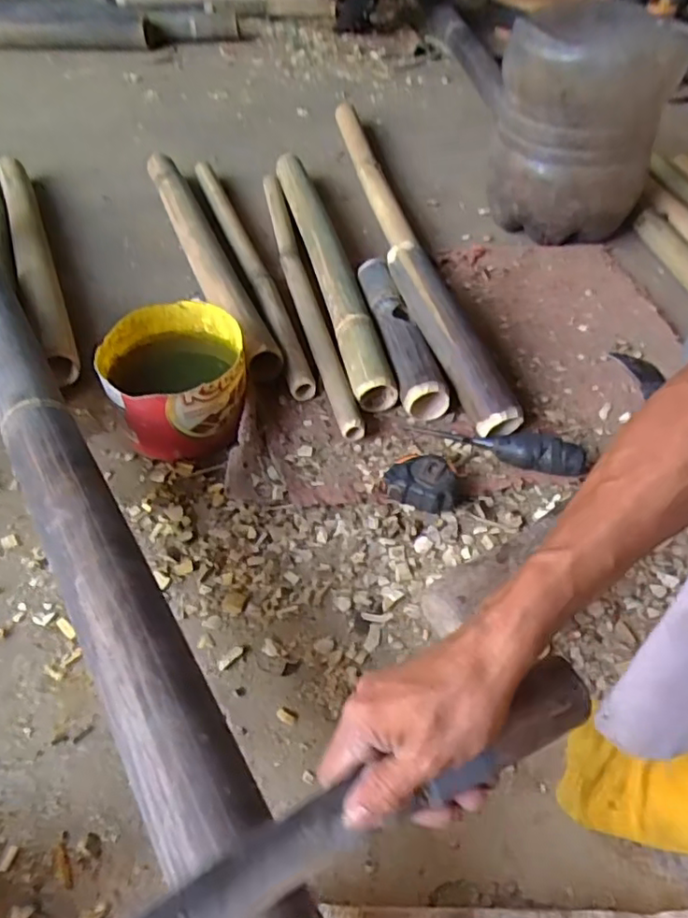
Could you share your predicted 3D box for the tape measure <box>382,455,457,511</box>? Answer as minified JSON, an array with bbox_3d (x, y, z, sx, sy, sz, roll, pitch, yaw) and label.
[{"bbox_3d":[0.080,0.024,0.623,0.072,0.039,0.054,26,52,20],"label":"tape measure"}]

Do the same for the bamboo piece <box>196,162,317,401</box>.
[{"bbox_3d":[-0.152,-0.321,0.940,0.036,0.027,0.708,-13,49,-13],"label":"bamboo piece"}]

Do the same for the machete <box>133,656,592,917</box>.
[{"bbox_3d":[-0.008,0.188,0.308,0.314,0.020,0.034,-23,52,-15],"label":"machete"}]

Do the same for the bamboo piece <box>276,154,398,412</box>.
[{"bbox_3d":[-0.029,-0.308,0.922,0.058,0.049,0.661,-8,49,-9],"label":"bamboo piece"}]

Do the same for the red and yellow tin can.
[{"bbox_3d":[-0.182,-0.086,0.673,0.149,0.089,0.157,1,48,-1],"label":"red and yellow tin can"}]

